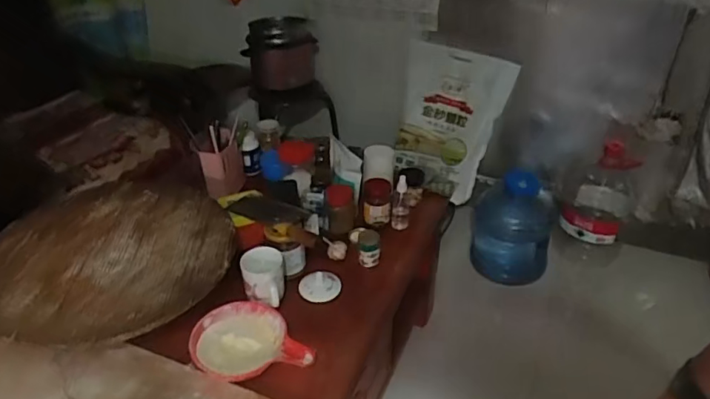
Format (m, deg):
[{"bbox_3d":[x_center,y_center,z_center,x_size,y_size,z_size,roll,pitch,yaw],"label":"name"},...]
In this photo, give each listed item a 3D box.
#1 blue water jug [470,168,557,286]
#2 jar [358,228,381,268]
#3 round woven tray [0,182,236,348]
[{"bbox_3d":[0.535,0.068,1.803,0.241,0.381,0.281,14,38,18],"label":"blue water jug"},{"bbox_3d":[0.031,0.103,1.167,0.046,0.083,0.051,1,36,2],"label":"jar"},{"bbox_3d":[-0.453,0.088,1.031,0.419,0.074,0.448,0,36,0],"label":"round woven tray"}]

